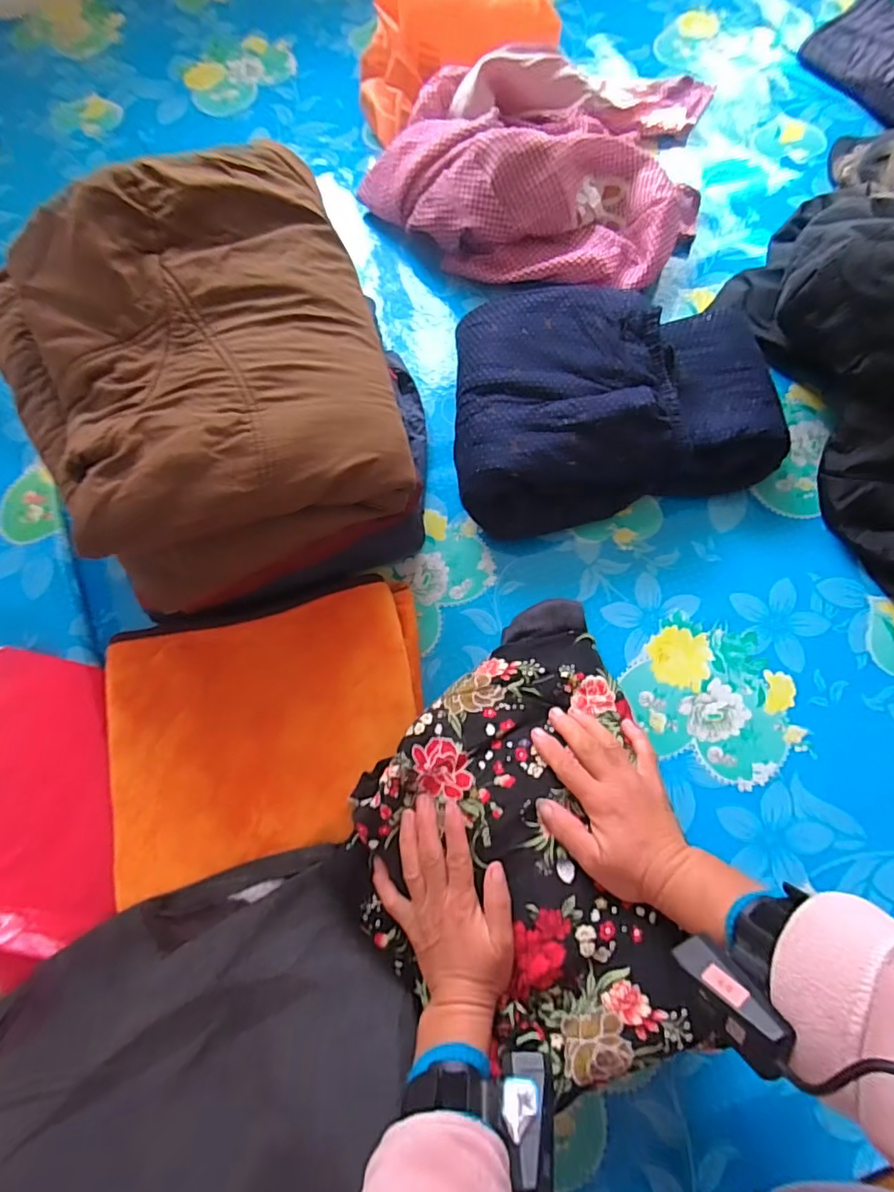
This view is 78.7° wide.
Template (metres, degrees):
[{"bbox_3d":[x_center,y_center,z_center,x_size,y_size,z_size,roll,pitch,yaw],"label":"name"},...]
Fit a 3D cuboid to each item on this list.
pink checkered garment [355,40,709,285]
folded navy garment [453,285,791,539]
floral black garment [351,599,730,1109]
[{"bbox_3d":[0.153,-0.662,0.778,0.456,0.111,0.456,17,74,7],"label":"pink checkered garment"},{"bbox_3d":[0.191,-0.235,0.642,0.372,0.115,0.273,-10,73,-1],"label":"folded navy garment"},{"bbox_3d":[0.053,0.188,0.474,0.258,0.074,0.365,-5,73,0],"label":"floral black garment"}]

